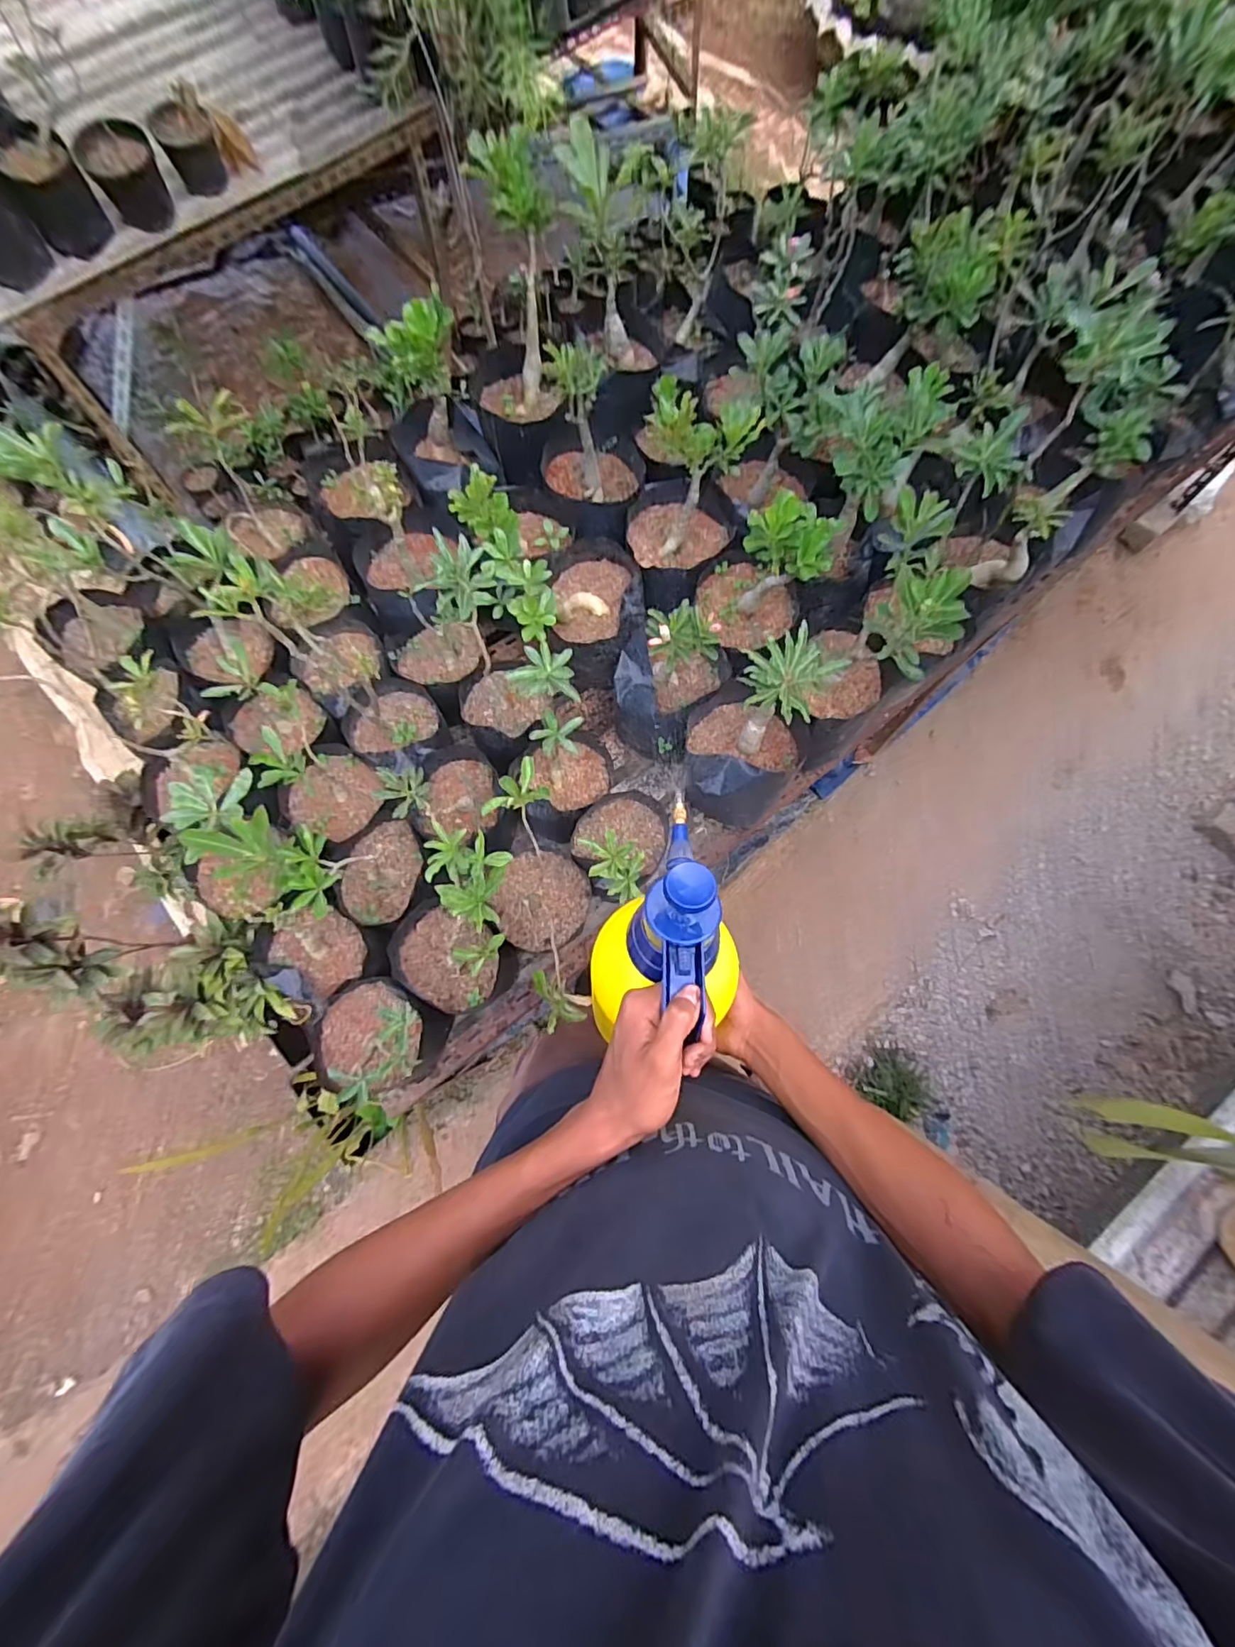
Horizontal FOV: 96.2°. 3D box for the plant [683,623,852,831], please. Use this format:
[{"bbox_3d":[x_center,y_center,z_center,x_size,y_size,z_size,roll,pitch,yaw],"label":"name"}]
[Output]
[{"bbox_3d":[0.205,-0.136,0.872,0.170,0.366,0.163,0,77,-2],"label":"plant"}]

